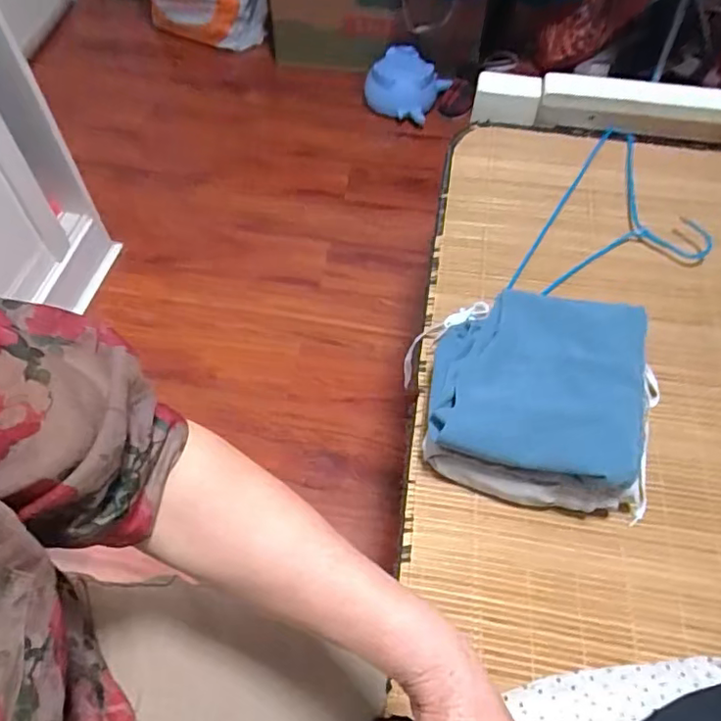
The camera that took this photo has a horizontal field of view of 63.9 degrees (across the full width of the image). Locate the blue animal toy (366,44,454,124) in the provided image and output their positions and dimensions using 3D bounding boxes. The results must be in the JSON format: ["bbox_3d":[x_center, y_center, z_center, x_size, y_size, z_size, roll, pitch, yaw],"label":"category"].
[{"bbox_3d":[0.117,-0.752,1.586,0.207,0.148,0.121,34,63,19],"label":"blue animal toy"}]

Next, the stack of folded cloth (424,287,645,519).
[{"bbox_3d":[0.180,0.031,0.601,0.204,0.079,0.209,8,59,6],"label":"stack of folded cloth"}]

